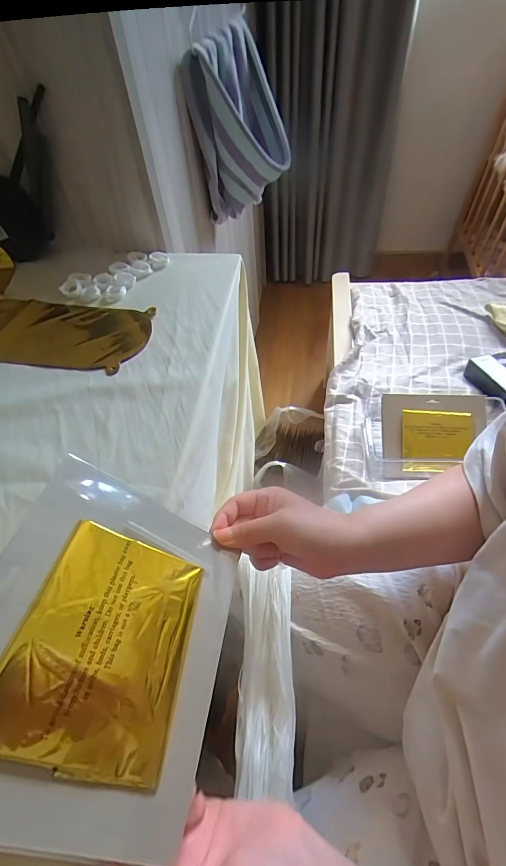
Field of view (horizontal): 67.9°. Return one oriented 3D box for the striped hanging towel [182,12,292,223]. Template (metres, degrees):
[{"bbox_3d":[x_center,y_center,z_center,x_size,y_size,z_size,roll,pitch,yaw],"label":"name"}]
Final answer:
[{"bbox_3d":[-0.022,-0.584,0.747,0.105,0.277,0.220,21,56,20],"label":"striped hanging towel"}]

